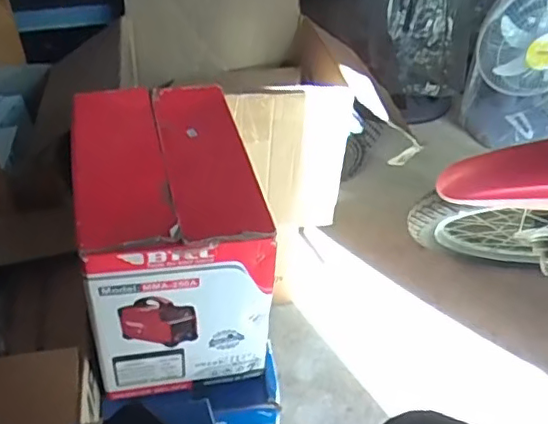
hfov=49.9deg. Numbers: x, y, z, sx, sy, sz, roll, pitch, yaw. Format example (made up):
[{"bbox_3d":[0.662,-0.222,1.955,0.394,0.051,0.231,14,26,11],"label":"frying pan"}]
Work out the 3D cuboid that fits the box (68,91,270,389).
[{"bbox_3d":[-0.154,0.026,0.884,0.229,0.280,0.370,-8,39,-11],"label":"box"}]

